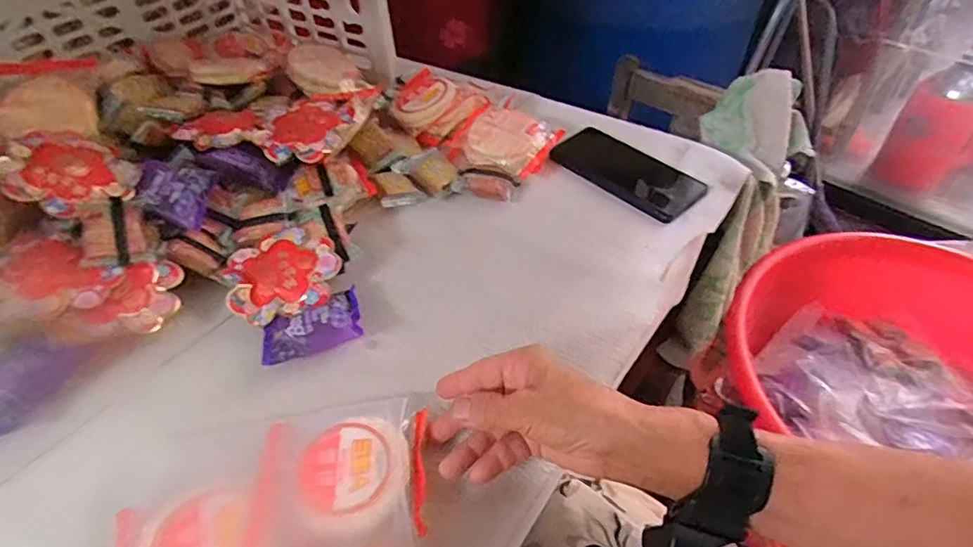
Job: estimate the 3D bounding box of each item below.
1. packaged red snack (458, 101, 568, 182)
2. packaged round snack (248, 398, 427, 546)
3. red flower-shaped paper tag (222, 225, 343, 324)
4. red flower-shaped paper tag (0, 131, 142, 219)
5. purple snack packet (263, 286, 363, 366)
[{"bbox_3d":[0.023,-0.148,0.620,0.097,0.025,0.085,26,66,11],"label":"packaged red snack"},{"bbox_3d":[-0.094,0.129,0.365,0.104,0.015,0.105,-2,44,-5],"label":"packaged round snack"},{"bbox_3d":[-0.178,-0.001,0.492,0.094,0.015,0.087,-20,59,-9],"label":"red flower-shaped paper tag"},{"bbox_3d":[-0.367,-0.090,0.489,0.087,0.013,0.094,42,37,2],"label":"red flower-shaped paper tag"},{"bbox_3d":[-0.143,0.046,0.460,0.081,0.018,0.050,-18,47,-20],"label":"purple snack packet"}]

